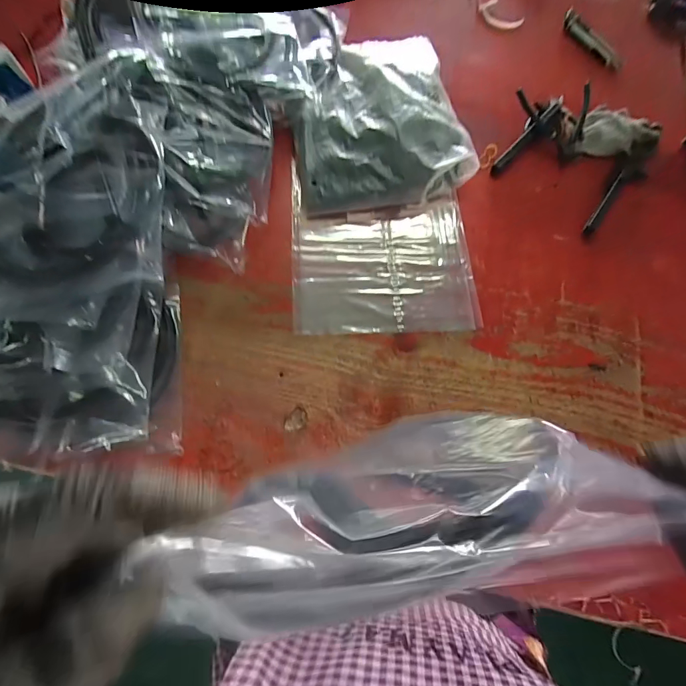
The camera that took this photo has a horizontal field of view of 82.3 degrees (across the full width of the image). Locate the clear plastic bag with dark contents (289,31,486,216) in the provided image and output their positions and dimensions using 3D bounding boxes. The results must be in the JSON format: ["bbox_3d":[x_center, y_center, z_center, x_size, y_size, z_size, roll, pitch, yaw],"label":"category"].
[{"bbox_3d":[0.053,-0.395,0.651,0.276,0.060,0.383,-7,70,-5],"label":"clear plastic bag with dark contents"}]

